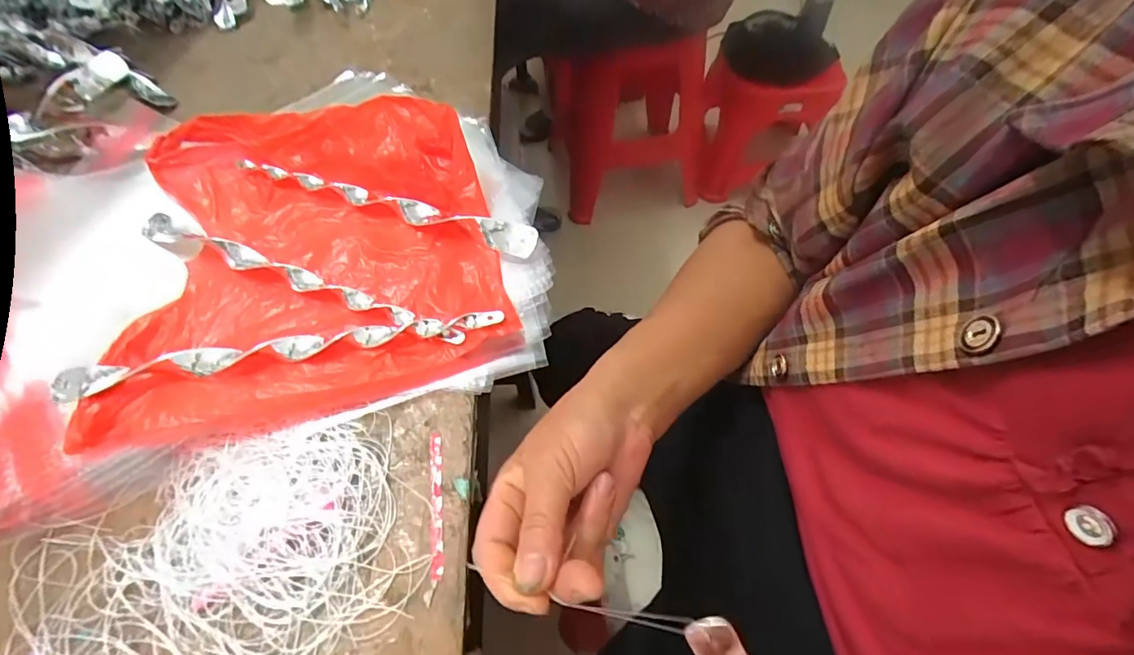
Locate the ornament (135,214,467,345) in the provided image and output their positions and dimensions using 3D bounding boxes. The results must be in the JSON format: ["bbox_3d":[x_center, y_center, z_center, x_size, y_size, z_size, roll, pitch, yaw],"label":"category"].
[{"bbox_3d":[-0.205,-0.041,0.374,0.289,0.011,0.022,17,62,14],"label":"ornament"}]

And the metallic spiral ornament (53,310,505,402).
[{"bbox_3d":[-0.191,0.013,0.340,0.291,0.015,0.021,-11,59,-2],"label":"metallic spiral ornament"}]

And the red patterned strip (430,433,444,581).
[{"bbox_3d":[-0.079,0.105,0.300,0.008,0.004,0.084,-10,59,-1],"label":"red patterned strip"}]

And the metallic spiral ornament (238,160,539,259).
[{"bbox_3d":[-0.154,-0.106,0.405,0.279,0.015,0.022,19,63,15],"label":"metallic spiral ornament"}]

